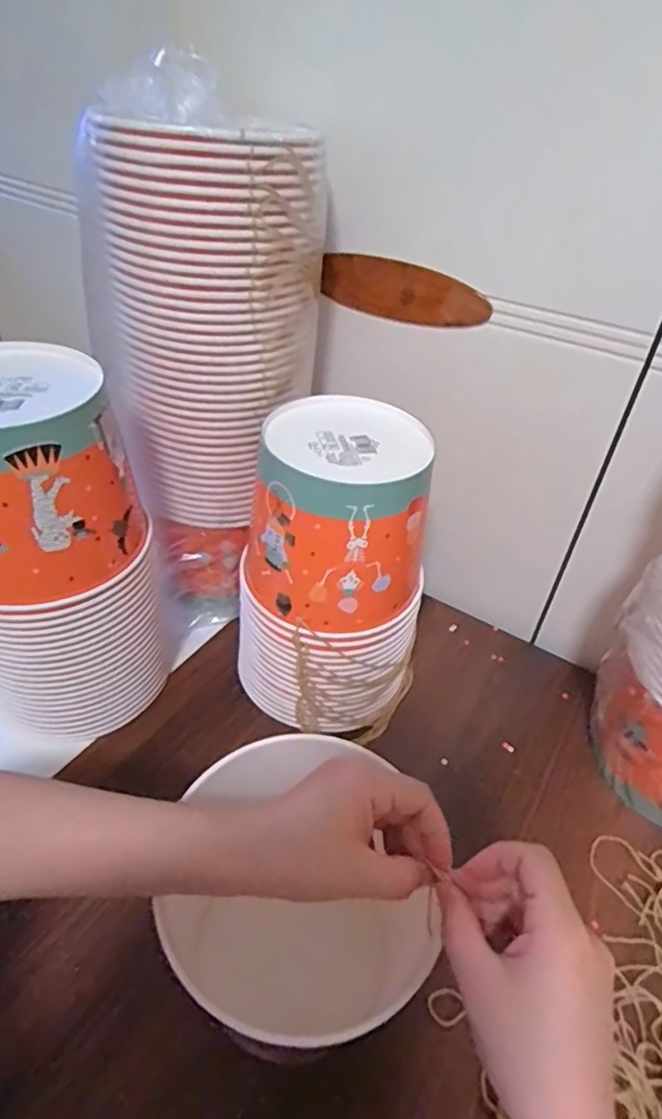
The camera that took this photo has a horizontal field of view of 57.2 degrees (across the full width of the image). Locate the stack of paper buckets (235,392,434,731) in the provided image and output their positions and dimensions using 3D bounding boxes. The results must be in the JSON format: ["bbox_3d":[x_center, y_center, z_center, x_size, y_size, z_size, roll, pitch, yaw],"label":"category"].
[{"bbox_3d":[0.000,0.017,0.525,0.150,0.261,0.145,6,41,1],"label":"stack of paper buckets"}]

